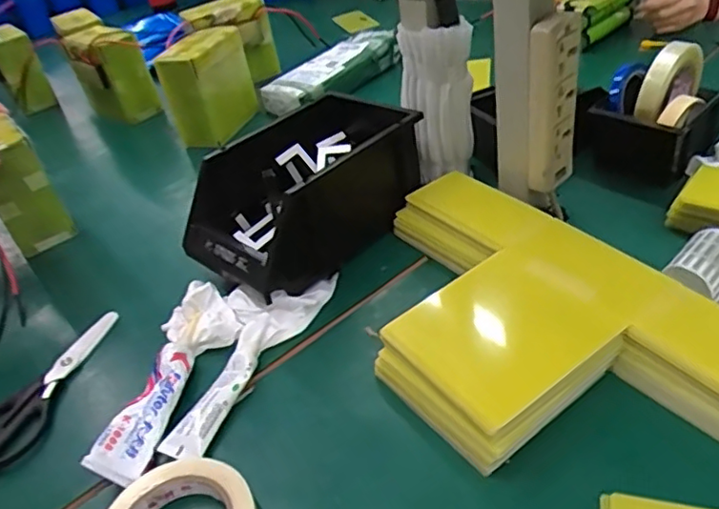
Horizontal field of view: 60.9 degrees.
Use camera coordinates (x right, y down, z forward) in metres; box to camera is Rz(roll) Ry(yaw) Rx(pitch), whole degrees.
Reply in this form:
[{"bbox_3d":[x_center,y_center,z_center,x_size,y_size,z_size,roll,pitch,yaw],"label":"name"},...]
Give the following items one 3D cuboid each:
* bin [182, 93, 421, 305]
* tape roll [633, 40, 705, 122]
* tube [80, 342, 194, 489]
[{"bbox_3d":[-0.050,-0.069,0.699,0.277,0.127,0.148,-37,44,-28],"label":"bin"},{"bbox_3d":[0.360,-0.197,0.709,0.032,0.099,0.116,26,51,39],"label":"tape roll"},{"bbox_3d":[-0.183,0.132,0.527,0.039,0.024,0.136,-1,39,13],"label":"tube"}]

